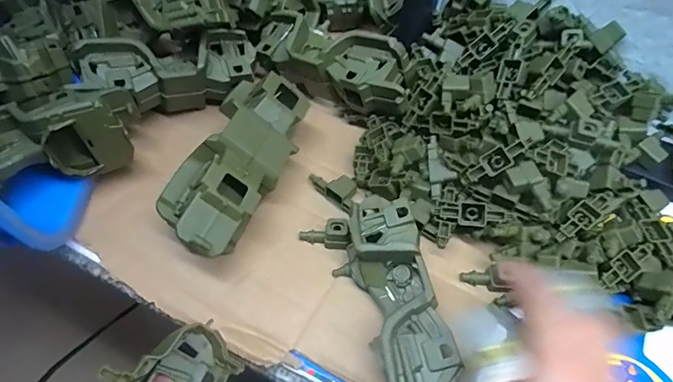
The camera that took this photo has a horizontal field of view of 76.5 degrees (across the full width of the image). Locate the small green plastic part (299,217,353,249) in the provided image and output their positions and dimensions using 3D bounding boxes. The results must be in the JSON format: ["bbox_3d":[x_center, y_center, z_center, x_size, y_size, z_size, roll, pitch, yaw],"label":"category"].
[{"bbox_3d":[-0.009,0.038,0.385,0.047,0.028,0.021,8,57,6],"label":"small green plastic part"}]

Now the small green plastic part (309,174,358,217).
[{"bbox_3d":[0.001,-0.001,0.416,0.055,0.025,0.027,38,65,23],"label":"small green plastic part"}]

